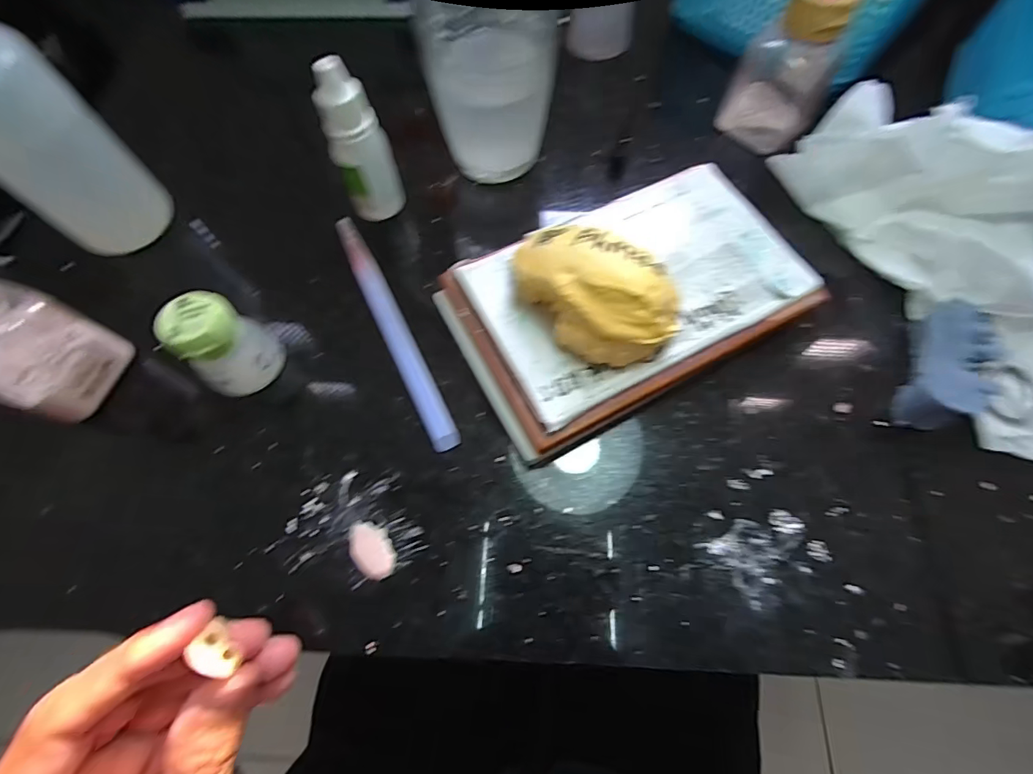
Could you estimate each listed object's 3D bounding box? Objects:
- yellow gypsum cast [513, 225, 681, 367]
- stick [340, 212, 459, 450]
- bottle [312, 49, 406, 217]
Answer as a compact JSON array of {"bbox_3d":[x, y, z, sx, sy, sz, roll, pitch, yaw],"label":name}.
[{"bbox_3d":[0.029,-0.036,0.182,0.069,0.035,0.038,32,73,11],"label":"yellow gypsum cast"},{"bbox_3d":[-0.061,-0.032,0.220,0.011,0.004,0.139,-26,70,-10],"label":"stick"},{"bbox_3d":[-0.074,-0.112,0.214,0.025,0.071,0.021,-5,68,-2],"label":"bottle"}]

